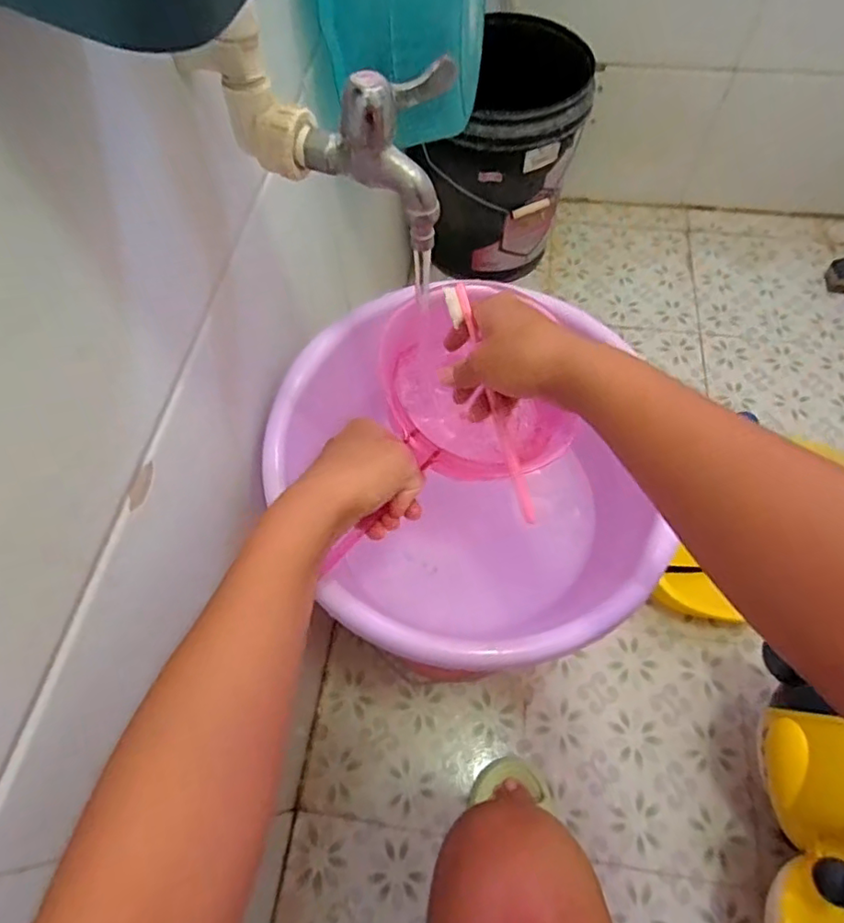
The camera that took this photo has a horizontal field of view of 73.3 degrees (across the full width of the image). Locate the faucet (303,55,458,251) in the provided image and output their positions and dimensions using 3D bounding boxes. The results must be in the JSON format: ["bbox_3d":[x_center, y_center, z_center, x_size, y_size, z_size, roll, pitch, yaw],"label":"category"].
[{"bbox_3d":[-0.025,-0.189,0.342,0.082,0.087,0.044,16,62,9],"label":"faucet"}]

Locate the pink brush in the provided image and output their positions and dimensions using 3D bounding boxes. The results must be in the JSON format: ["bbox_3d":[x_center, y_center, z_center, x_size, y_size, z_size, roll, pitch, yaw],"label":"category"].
[{"bbox_3d":[0.051,-0.038,0.403,0.014,0.009,0.176,-24,103,-13],"label":"pink brush"}]

